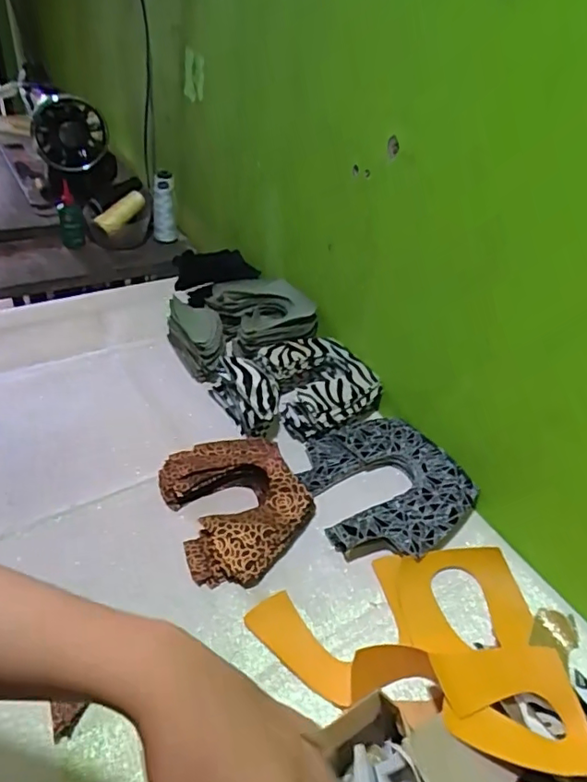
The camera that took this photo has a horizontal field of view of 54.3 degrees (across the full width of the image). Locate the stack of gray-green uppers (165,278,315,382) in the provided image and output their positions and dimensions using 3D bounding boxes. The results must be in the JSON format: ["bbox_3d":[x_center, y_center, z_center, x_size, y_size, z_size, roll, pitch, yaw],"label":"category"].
[{"bbox_3d":[-0.079,-0.100,0.879,0.212,0.067,0.157,-23,49,-31],"label":"stack of gray-green uppers"}]

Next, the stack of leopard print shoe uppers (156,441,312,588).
[{"bbox_3d":[-0.060,0.124,0.640,0.147,0.039,0.186,-12,44,-22],"label":"stack of leopard print shoe uppers"}]

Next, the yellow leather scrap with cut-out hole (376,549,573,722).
[{"bbox_3d":[0.172,0.215,0.547,0.135,0.045,0.167,-4,41,-14],"label":"yellow leather scrap with cut-out hole"}]

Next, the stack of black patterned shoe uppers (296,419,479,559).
[{"bbox_3d":[0.110,0.110,0.682,0.181,0.031,0.191,-11,43,-21],"label":"stack of black patterned shoe uppers"}]

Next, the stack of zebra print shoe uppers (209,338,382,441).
[{"bbox_3d":[0.005,-0.008,0.780,0.202,0.063,0.167,-24,49,-32],"label":"stack of zebra print shoe uppers"}]

